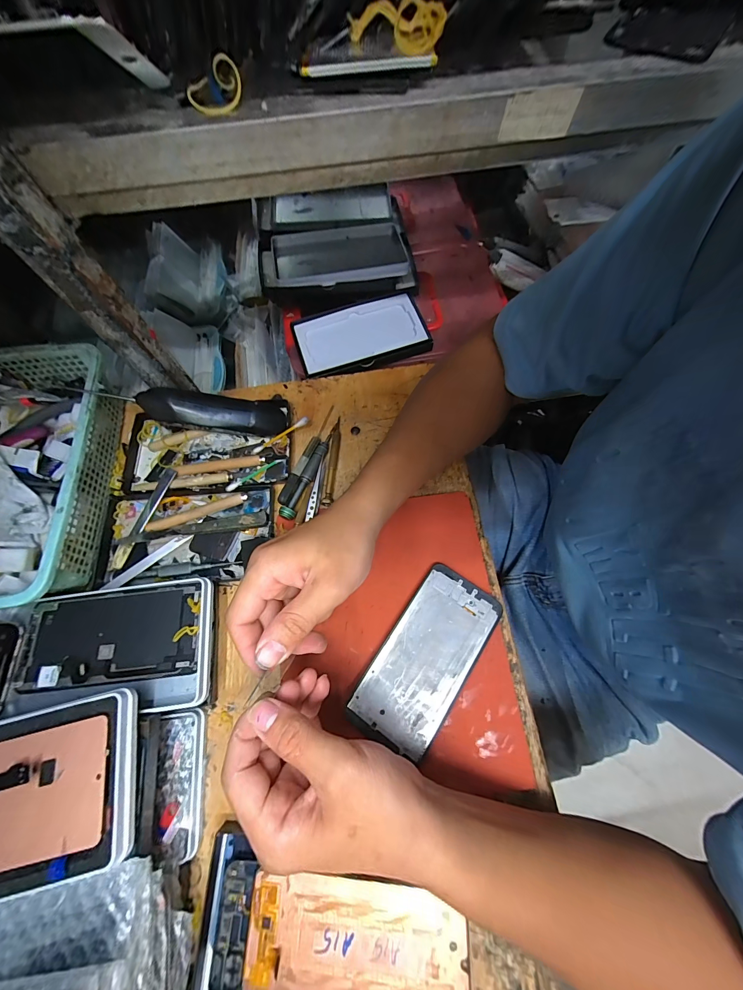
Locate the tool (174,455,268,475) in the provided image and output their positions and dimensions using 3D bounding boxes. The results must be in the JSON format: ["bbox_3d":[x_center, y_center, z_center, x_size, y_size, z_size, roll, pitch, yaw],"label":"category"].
[{"bbox_3d":[-0.171,-0.035,0.371,0.100,0.008,0.015,-7,69,-1],"label":"tool"}]

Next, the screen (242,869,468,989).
[{"bbox_3d":[-0.012,0.315,0.230,0.151,0.004,0.068,2,68,6],"label":"screen"}]

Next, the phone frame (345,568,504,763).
[{"bbox_3d":[0.050,0.142,0.294,0.073,0.005,0.152,33,73,13],"label":"phone frame"}]

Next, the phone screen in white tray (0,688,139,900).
[{"bbox_3d":[-0.249,0.204,0.221,0.168,0.015,0.099,-12,67,-4],"label":"phone screen in white tray"}]

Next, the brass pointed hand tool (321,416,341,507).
[{"bbox_3d":[-0.043,-0.039,0.372,0.011,0.008,0.109,5,69,4],"label":"brass pointed hand tool"}]

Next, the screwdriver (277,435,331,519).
[{"bbox_3d":[-0.068,-0.023,0.358,0.015,0.013,0.109,21,71,9],"label":"screwdriver"}]

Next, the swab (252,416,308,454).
[{"bbox_3d":[-0.102,-0.066,0.373,0.074,0.009,0.008,-28,68,12],"label":"swab"}]

